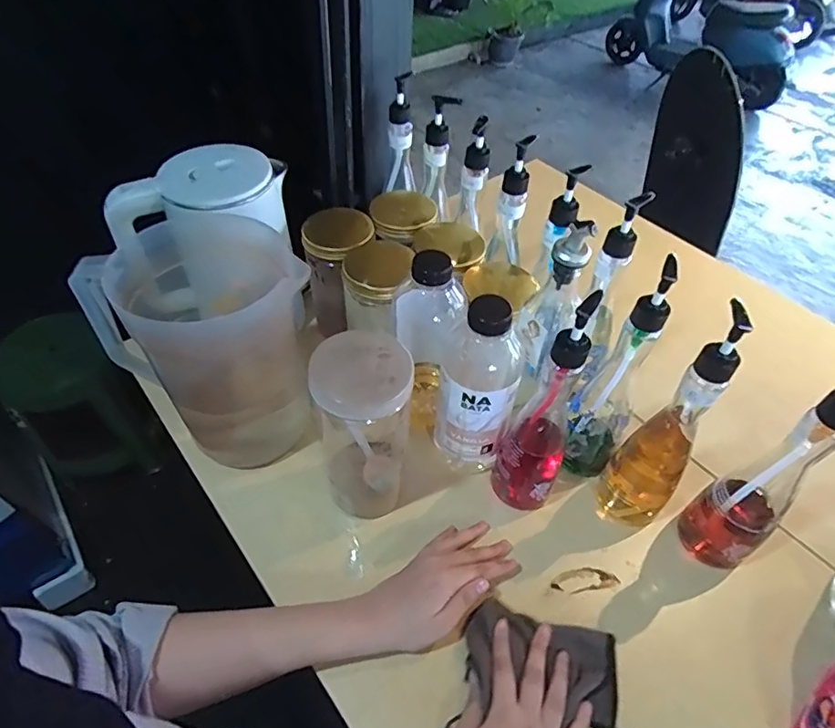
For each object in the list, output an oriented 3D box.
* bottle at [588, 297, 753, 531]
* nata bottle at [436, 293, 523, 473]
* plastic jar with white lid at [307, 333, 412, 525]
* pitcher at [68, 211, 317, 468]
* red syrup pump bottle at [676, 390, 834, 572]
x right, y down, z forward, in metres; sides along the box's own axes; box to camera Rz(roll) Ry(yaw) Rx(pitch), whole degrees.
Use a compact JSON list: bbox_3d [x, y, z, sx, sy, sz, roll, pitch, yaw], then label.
[{"bbox_3d":[0.240,0.067,0.507,0.063,0.277,0.066,-12,51,-14],"label":"bottle"},{"bbox_3d":[0.063,0.033,0.558,0.080,0.230,0.062,8,49,4],"label":"nata bottle"},{"bbox_3d":[-0.052,0.073,0.538,0.083,0.216,0.080,-7,50,-9],"label":"plastic jar with white lid"},{"bbox_3d":[-0.228,-0.022,0.579,0.196,0.242,0.141,6,49,1],"label":"pitcher"},{"bbox_3d":[0.328,0.099,0.481,0.074,0.280,0.066,-29,57,-25],"label":"red syrup pump bottle"}]

